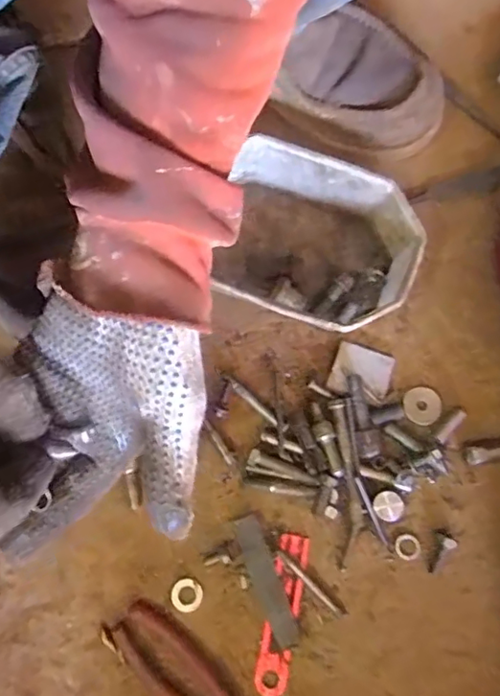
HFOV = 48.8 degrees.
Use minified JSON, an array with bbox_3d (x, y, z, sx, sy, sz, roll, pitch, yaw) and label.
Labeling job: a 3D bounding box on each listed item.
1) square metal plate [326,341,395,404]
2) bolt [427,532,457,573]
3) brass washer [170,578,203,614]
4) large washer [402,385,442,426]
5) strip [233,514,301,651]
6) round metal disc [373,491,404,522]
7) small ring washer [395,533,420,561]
[{"bbox_3d":[0.093,0.022,0.461,0.048,0.004,0.046,21,75,6],"label":"square metal plate"},{"bbox_3d":[0.147,0.160,0.427,0.013,0.010,0.032,27,94,4],"label":"bolt"},{"bbox_3d":[-0.048,0.188,0.418,0.024,0.004,0.024,-25,75,-6],"label":"brass washer"},{"bbox_3d":[0.143,0.048,0.457,0.031,0.004,0.031,-2,75,7],"label":"large washer"},{"bbox_3d":[0.012,0.174,0.411,0.020,0.004,0.095,-22,75,0],"label":"strip"},{"bbox_3d":[0.107,0.122,0.427,0.023,0.013,0.022,9,76,3],"label":"round metal disc"},{"bbox_3d":[0.123,0.155,0.430,0.020,0.004,0.020,0,76,0],"label":"small ring washer"}]

